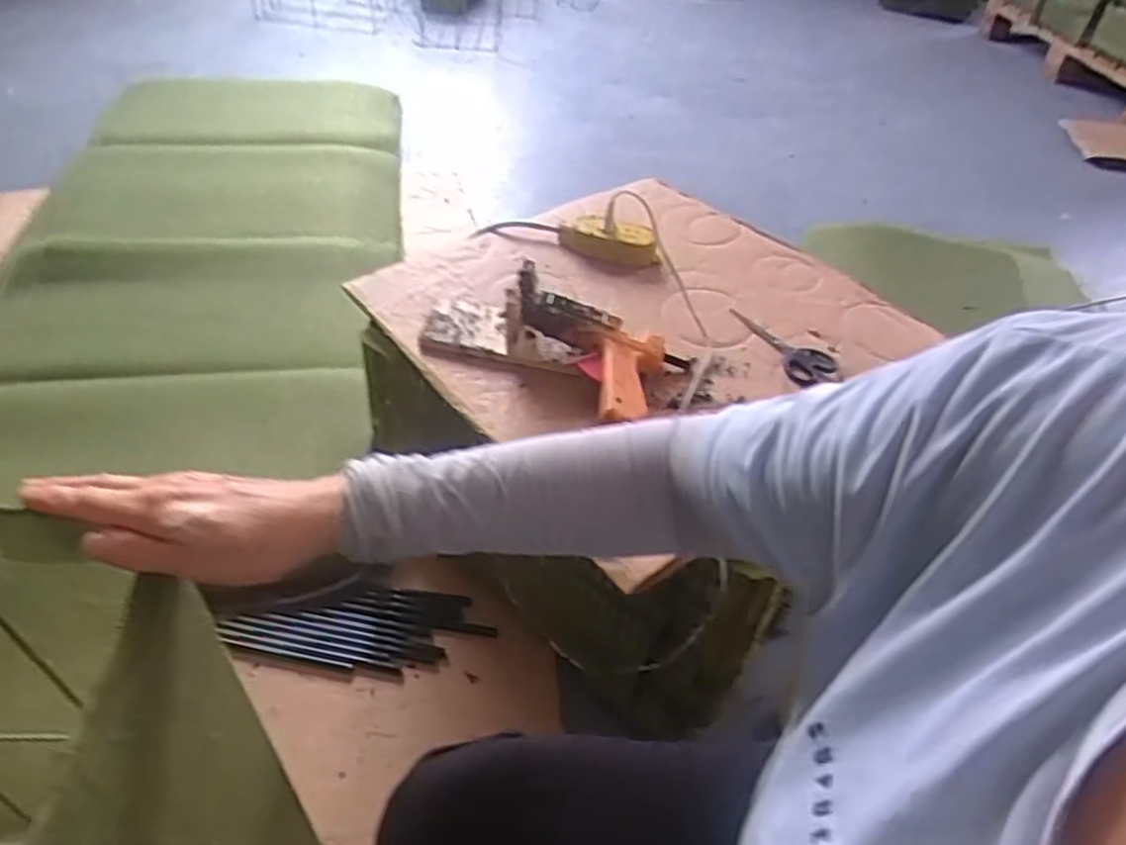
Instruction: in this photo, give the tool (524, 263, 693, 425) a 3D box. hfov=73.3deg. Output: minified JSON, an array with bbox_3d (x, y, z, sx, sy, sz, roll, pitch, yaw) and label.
[{"bbox_3d":[0.029,-0.079,0.820,0.193,0.077,0.143,15,45,9],"label":"tool"}]

